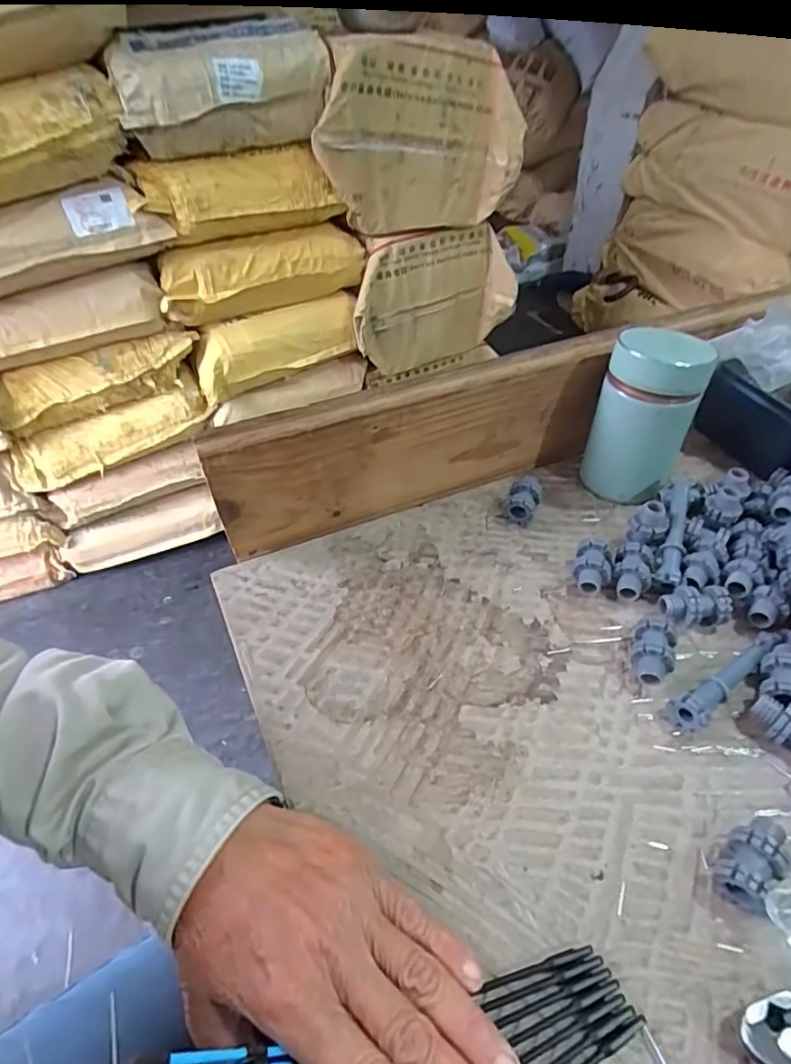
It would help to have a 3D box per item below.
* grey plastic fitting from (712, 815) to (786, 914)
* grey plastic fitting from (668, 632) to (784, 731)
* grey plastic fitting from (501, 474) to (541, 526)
[{"bbox_3d":[0.159,0.146,0.257,0.039,0.023,0.022,-29,51,-27],"label":"grey plastic fitting"},{"bbox_3d":[0.189,0.080,0.327,0.091,0.018,0.018,-27,50,-25],"label":"grey plastic fitting"},{"bbox_3d":[0.095,-0.026,0.439,0.024,0.024,0.039,17,46,17],"label":"grey plastic fitting"}]

